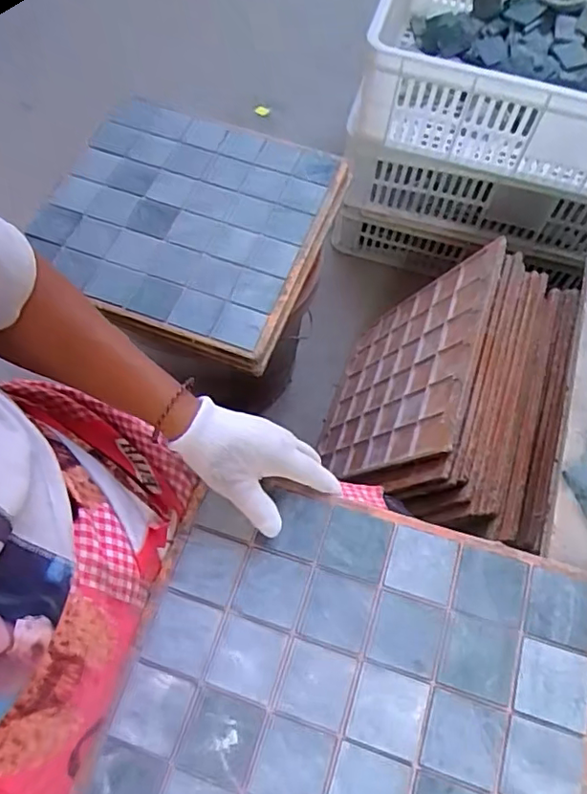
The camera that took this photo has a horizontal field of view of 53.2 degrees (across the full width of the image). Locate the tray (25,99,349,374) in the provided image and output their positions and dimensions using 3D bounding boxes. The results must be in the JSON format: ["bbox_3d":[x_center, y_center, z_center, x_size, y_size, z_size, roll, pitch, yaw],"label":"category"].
[{"bbox_3d":[-0.126,-0.207,0.699,0.305,0.028,0.285,20,74,2],"label":"tray"}]

